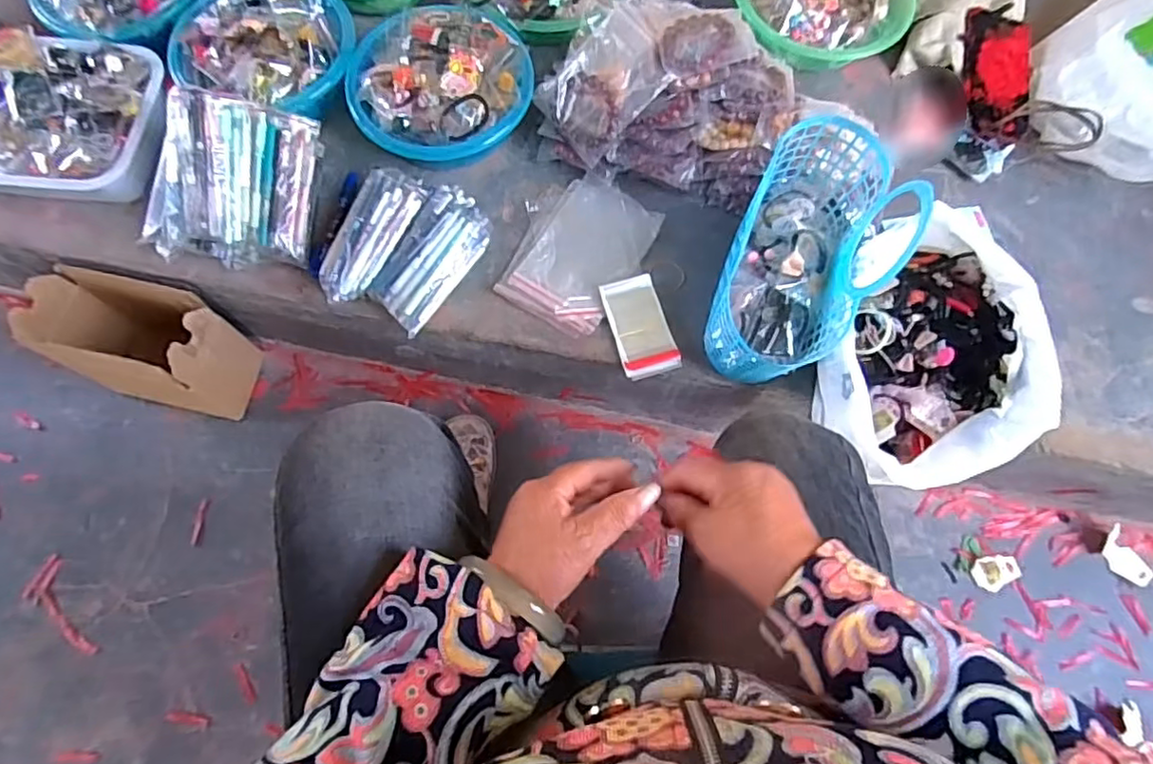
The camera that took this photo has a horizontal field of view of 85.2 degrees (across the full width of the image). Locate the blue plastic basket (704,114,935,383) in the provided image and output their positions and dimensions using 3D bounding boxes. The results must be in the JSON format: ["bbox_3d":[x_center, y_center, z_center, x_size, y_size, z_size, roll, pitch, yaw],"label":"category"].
[{"bbox_3d":[0.249,-0.134,0.687,0.160,0.144,0.271,25,72,7],"label":"blue plastic basket"}]

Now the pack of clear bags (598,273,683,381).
[{"bbox_3d":[0.076,-0.067,0.737,0.068,0.014,0.123,-15,72,-7],"label":"pack of clear bags"}]

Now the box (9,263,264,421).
[{"bbox_3d":[-0.556,-0.049,0.821,0.211,0.169,0.118,12,71,3],"label":"box"}]

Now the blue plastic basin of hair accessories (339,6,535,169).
[{"bbox_3d":[-0.168,-0.366,0.786,0.213,0.074,0.189,-21,73,-9],"label":"blue plastic basin of hair accessories"}]

